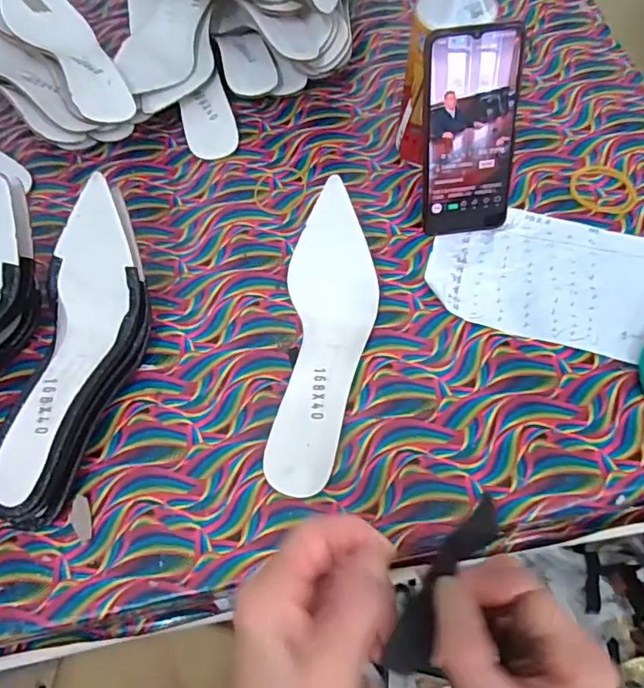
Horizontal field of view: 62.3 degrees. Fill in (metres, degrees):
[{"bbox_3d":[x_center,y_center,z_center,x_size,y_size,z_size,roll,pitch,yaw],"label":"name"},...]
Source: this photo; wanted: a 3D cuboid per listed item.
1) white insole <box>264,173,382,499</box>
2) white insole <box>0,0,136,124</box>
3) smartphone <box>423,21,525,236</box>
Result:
[{"bbox_3d":[0.004,-0.009,0.421,0.072,0.056,0.239,4,64,4],"label":"white insole"},{"bbox_3d":[-0.257,-0.298,0.526,0.068,0.039,0.254,-31,67,-12],"label":"white insole"},{"bbox_3d":[0.122,-0.169,0.442,0.075,0.159,0.004,-6,34,2],"label":"smartphone"}]

